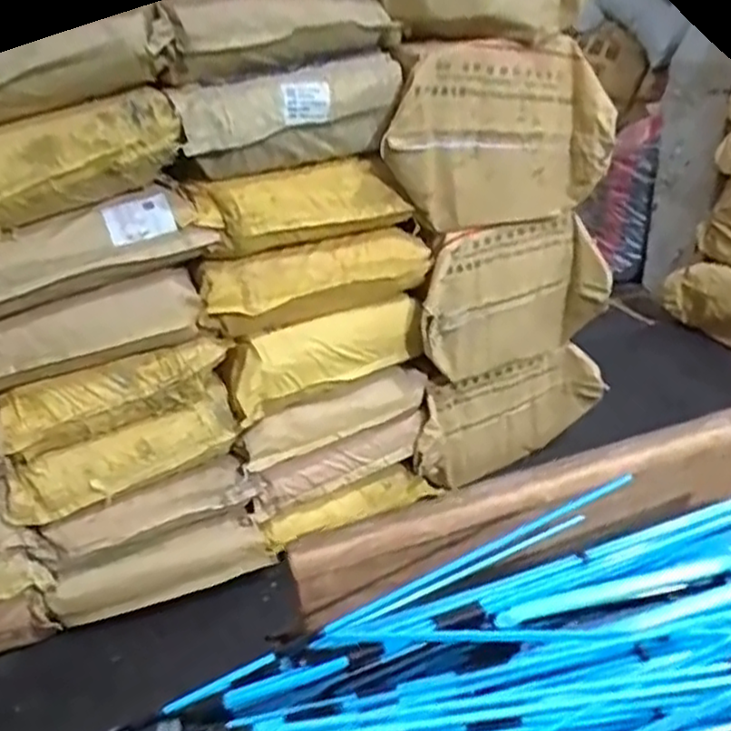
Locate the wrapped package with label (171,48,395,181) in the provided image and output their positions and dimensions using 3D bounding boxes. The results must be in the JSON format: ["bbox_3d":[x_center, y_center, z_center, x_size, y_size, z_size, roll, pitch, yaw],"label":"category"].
[{"bbox_3d":[-0.127,-0.426,1.214,0.374,0.156,0.115,-15,31,-17],"label":"wrapped package with label"}]

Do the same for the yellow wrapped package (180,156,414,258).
[{"bbox_3d":[-0.114,-0.280,1.266,0.369,0.134,0.111,-14,30,-16],"label":"yellow wrapped package"}]

